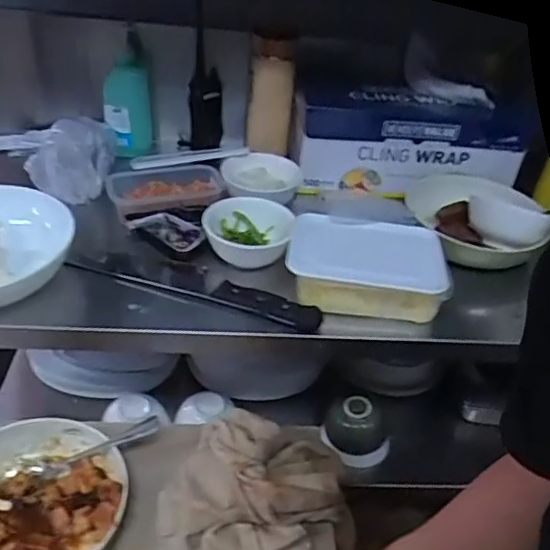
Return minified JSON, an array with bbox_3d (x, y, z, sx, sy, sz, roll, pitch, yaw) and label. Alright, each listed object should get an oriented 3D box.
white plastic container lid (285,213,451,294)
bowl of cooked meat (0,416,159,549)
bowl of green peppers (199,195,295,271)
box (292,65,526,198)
[{"bbox_3d":[0.108,-0.033,0.671,0.183,0.019,0.130,5,37,-3],"label":"white plastic container lid"},{"bbox_3d":[-0.258,0.242,0.585,0.196,0.058,0.197,5,37,-3],"label":"bowl of cooked meat"},{"bbox_3d":[-0.035,-0.055,0.718,0.111,0.048,0.111,5,37,-3],"label":"bowl of green peppers"},{"bbox_3d":[0.211,-0.222,0.886,0.351,0.155,0.122,2,37,-7],"label":"box"}]

